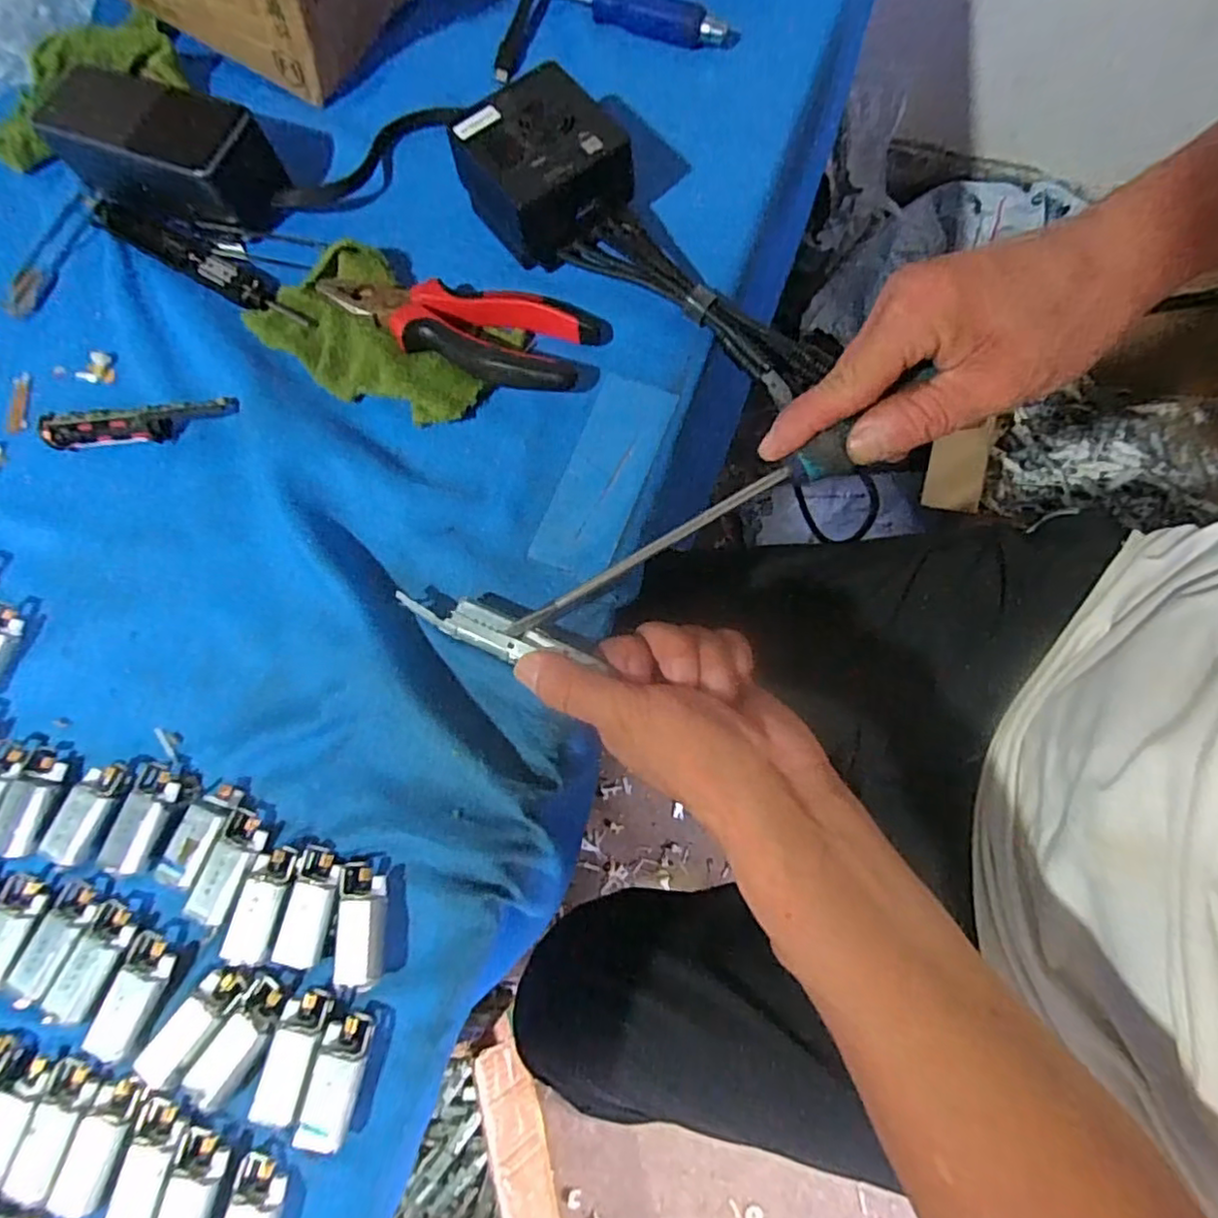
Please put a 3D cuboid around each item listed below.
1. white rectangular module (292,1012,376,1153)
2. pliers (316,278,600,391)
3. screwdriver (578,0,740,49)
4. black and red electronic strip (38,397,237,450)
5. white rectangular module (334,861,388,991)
[{"bbox_3d":[-0.110,0.190,0.260,0.018,0.012,0.045,9,75,5],"label":"white rectangular module"},{"bbox_3d":[-0.084,-0.150,0.349,0.147,0.022,0.060,5,74,6],"label":"pliers"},{"bbox_3d":[-0.005,-0.398,0.417,0.183,0.017,0.024,26,77,11],"label":"screwdriver"},{"bbox_3d":[-0.258,-0.102,0.351,0.107,0.016,0.018,-5,73,3],"label":"black and red electronic strip"},{"bbox_3d":[-0.105,0.135,0.276,0.019,0.010,0.048,-8,73,2],"label":"white rectangular module"}]

